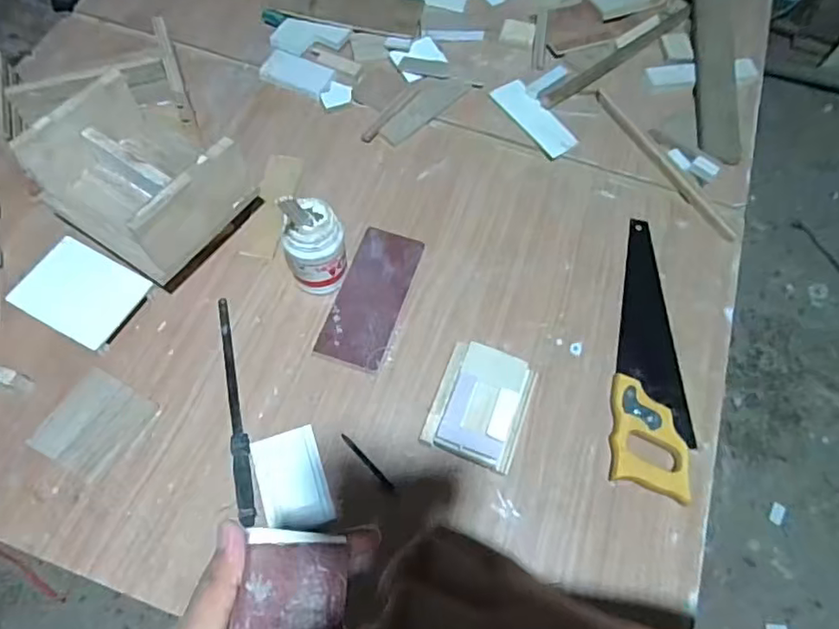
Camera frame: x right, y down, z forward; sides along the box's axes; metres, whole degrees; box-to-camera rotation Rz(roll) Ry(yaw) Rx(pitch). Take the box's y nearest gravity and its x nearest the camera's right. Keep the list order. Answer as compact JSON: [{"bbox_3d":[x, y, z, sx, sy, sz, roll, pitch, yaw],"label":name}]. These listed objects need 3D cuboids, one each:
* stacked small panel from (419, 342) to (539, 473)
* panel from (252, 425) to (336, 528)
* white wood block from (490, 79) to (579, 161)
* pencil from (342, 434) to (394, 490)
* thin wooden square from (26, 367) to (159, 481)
[{"bbox_3d":[0.079,0.112,0.727,0.112,0.048,0.143,20,67,8],"label":"stacked small panel"},{"bbox_3d":[-0.153,0.200,0.699,0.076,0.007,0.114,-16,67,-8],"label":"panel"},{"bbox_3d":[0.193,-0.331,0.969,0.065,0.006,0.169,-29,69,-13],"label":"white wood block"},{"bbox_3d":[-0.064,0.183,0.717,0.090,0.007,0.008,42,71,16],"label":"pencil"},{"bbox_3d":[-0.397,0.134,0.706,0.102,0.012,0.111,30,63,7],"label":"thin wooden square"}]

